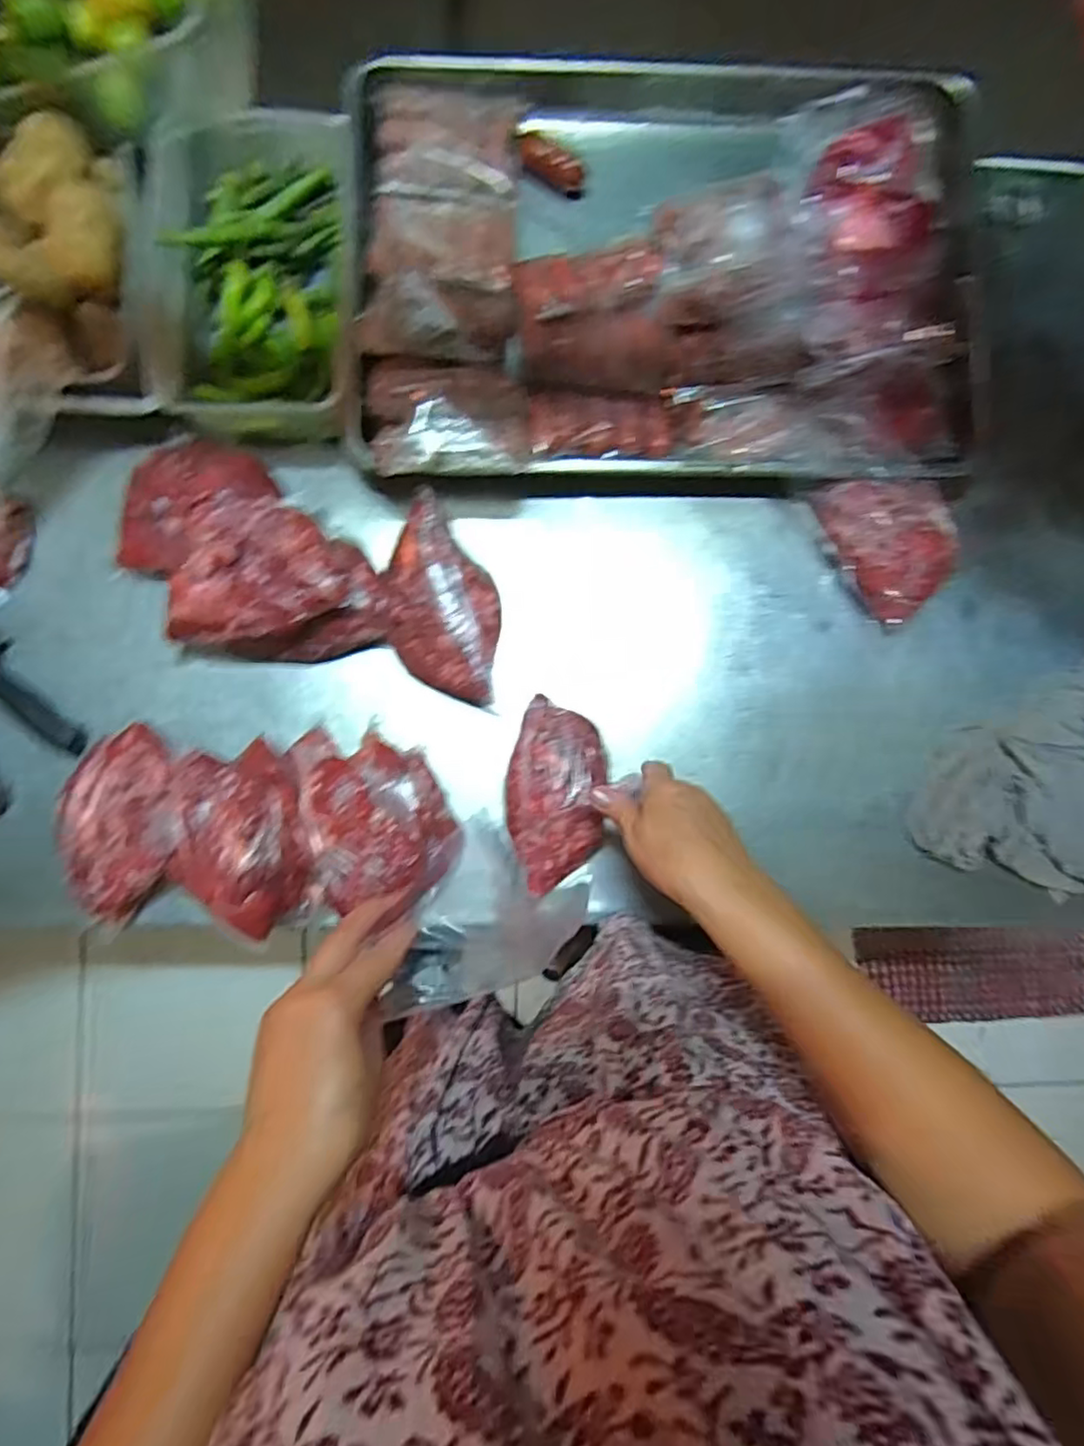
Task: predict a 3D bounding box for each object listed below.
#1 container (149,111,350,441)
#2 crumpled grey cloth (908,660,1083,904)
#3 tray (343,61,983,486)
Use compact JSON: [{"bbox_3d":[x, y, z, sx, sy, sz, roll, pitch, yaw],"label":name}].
[{"bbox_3d":[-0.244,-0.384,0.570,0.159,0.064,0.256,1,88,-4],"label":"container"},{"bbox_3d":[0.465,0.038,0.603,0.193,0.034,0.223,18,86,-3],"label":"crumpled grey cloth"},{"bbox_3d":[0.119,-0.425,0.601,0.581,0.075,0.424,-2,82,-3],"label":"tray"}]

